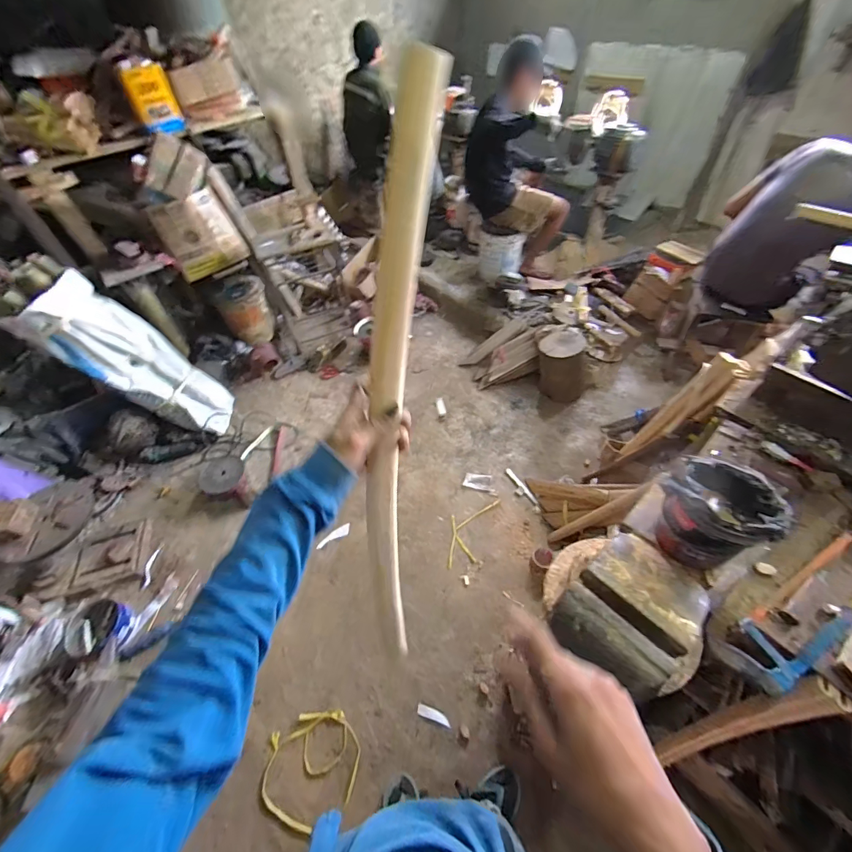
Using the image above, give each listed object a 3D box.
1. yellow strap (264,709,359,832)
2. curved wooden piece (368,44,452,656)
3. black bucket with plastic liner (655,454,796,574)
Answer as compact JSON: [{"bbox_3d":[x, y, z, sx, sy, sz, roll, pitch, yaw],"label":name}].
[{"bbox_3d":[-0.347,1.046,1.169,0.303,0.038,0.278,-6,51,0],"label":"yellow strap"},{"bbox_3d":[-0.033,0.015,0.428,0.059,0.664,0.016,-10,28,-30],"label":"curved wooden piece"},{"bbox_3d":[0.427,0.133,0.578,0.114,0.127,0.128,-13,51,-6],"label":"black bucket with plastic liner"}]

